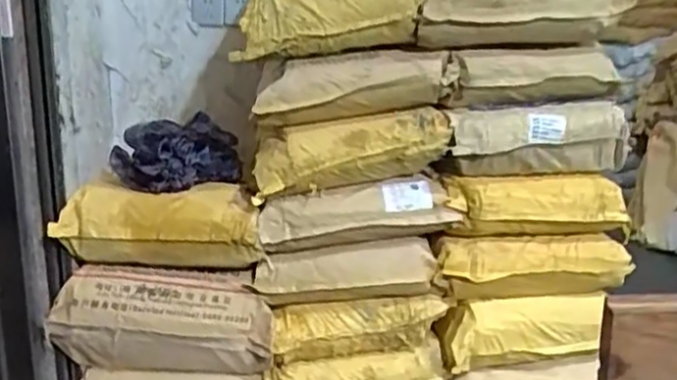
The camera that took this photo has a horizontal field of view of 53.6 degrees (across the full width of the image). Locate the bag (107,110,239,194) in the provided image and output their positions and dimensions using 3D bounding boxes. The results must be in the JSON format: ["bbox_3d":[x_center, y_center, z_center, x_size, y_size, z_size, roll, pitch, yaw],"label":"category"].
[{"bbox_3d":[-0.358,-0.079,1.501,0.288,0.142,0.138,-2,10,-12],"label":"bag"}]

